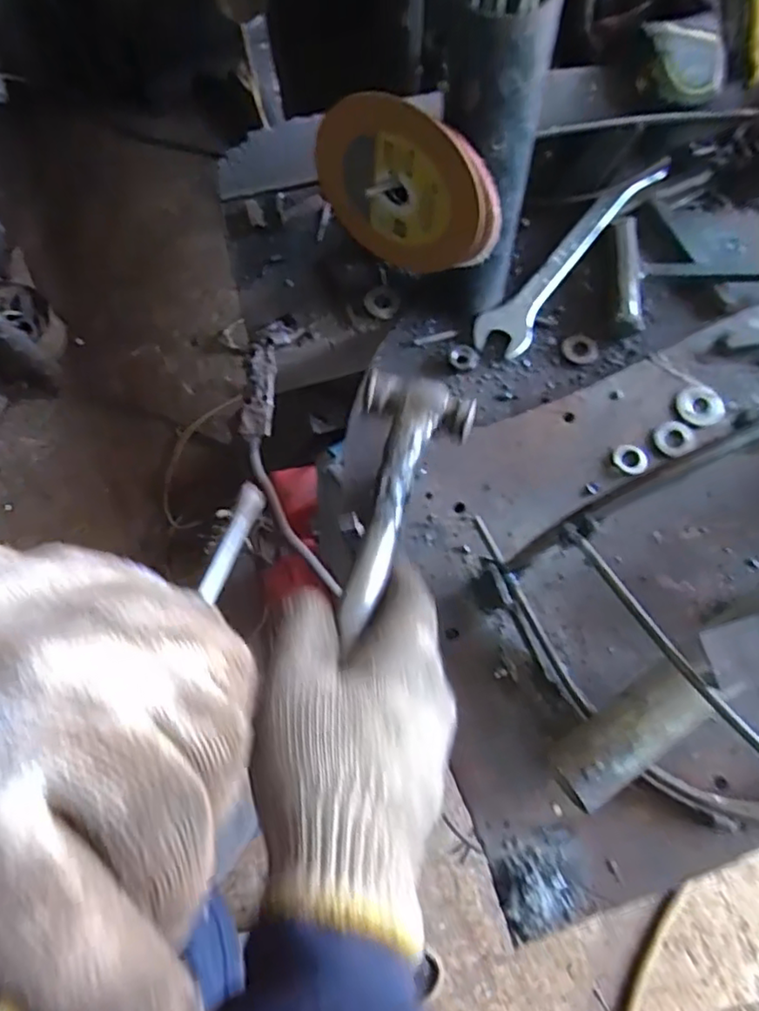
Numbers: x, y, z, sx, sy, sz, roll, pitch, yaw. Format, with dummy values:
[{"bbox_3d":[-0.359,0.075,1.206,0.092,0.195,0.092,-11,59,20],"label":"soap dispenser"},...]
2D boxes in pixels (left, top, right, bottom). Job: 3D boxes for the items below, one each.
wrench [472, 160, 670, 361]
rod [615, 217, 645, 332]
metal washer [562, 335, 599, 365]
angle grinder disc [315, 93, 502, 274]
[{"bbox_3d":[0.147,-0.186,0.477,0.039,0.012,0.203,41,79,12],"label":"wrench"},{"bbox_3d":[0.181,-0.170,0.462,0.019,0.011,0.096,5,74,3],"label":"rod"},{"bbox_3d":[0.144,-0.113,0.462,0.025,0.005,0.021,32,77,10],"label":"metal washer"},{"bbox_3d":[0.015,-0.175,0.361,0.107,0.104,0.015,17,75,6],"label":"angle grinder disc"}]

